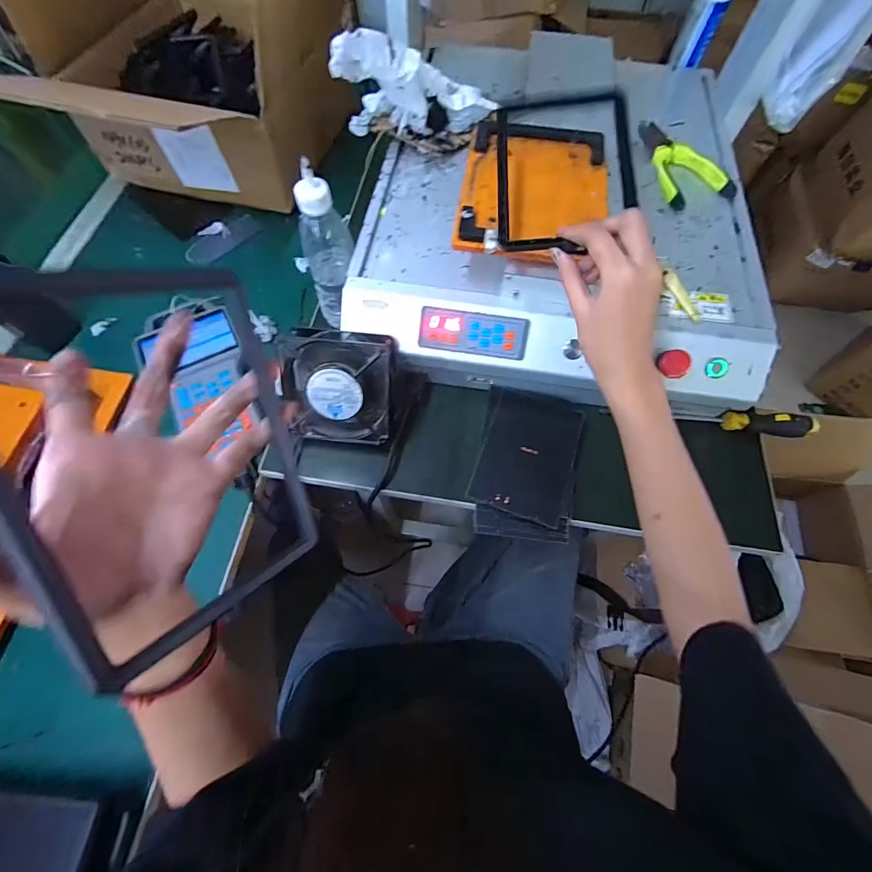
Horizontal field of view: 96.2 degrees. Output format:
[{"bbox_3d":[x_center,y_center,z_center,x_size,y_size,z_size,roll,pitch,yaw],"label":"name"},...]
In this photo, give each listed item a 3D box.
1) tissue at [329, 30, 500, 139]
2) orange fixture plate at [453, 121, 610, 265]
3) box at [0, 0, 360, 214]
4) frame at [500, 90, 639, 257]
[{"bbox_3d":[-0.033,-0.427,0.464,0.184,0.111,0.080,-18,68,-9],"label":"tissue"},{"bbox_3d":[0.107,-0.271,0.423,0.148,0.021,0.210,10,66,3],"label":"orange fixture plate"},{"bbox_3d":[-0.328,-0.596,0.590,0.392,0.271,0.351,6,66,2],"label":"box"},{"bbox_3d":[0.115,-0.238,0.353,0.117,0.008,0.160,-1,79,8],"label":"frame"}]

